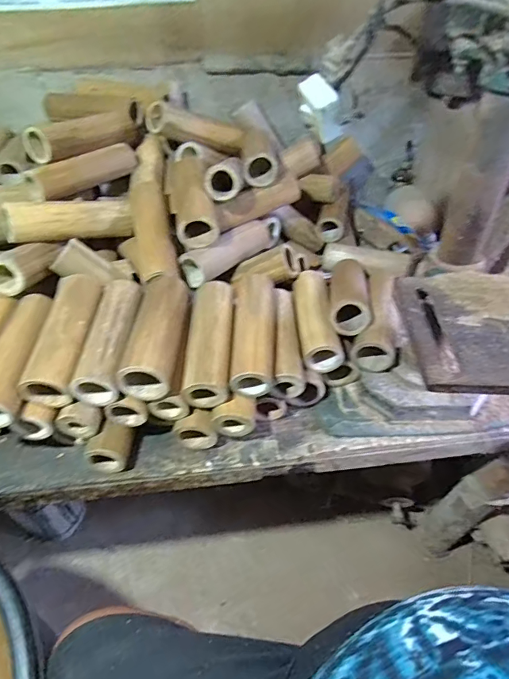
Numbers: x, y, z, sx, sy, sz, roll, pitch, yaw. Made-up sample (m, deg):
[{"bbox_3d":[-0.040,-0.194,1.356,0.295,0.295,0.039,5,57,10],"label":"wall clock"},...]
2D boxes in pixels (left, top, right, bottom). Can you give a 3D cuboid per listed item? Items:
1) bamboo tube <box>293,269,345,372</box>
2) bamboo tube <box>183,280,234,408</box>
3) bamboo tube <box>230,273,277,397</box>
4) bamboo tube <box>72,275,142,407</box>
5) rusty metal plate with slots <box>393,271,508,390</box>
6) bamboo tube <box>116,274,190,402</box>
[{"bbox_3d":[0.090,-0.038,0.665,0.054,0.047,0.181,-2,47,-2],"label":"bamboo tube"},{"bbox_3d":[-0.058,0.001,0.596,0.057,0.050,0.183,-1,47,-1],"label":"bamboo tube"},{"bbox_3d":[0.001,-0.013,0.599,0.056,0.051,0.183,1,47,0],"label":"bamboo tube"},{"bbox_3d":[-0.184,-0.003,0.578,0.053,0.044,0.179,0,47,-1],"label":"bamboo tube"},{"bbox_3d":[0.229,-0.013,0.426,0.162,0.020,0.157,4,47,3],"label":"rusty metal plate with slots"},{"bbox_3d":[-0.125,-0.012,0.580,0.066,0.055,0.181,1,47,0],"label":"bamboo tube"}]

